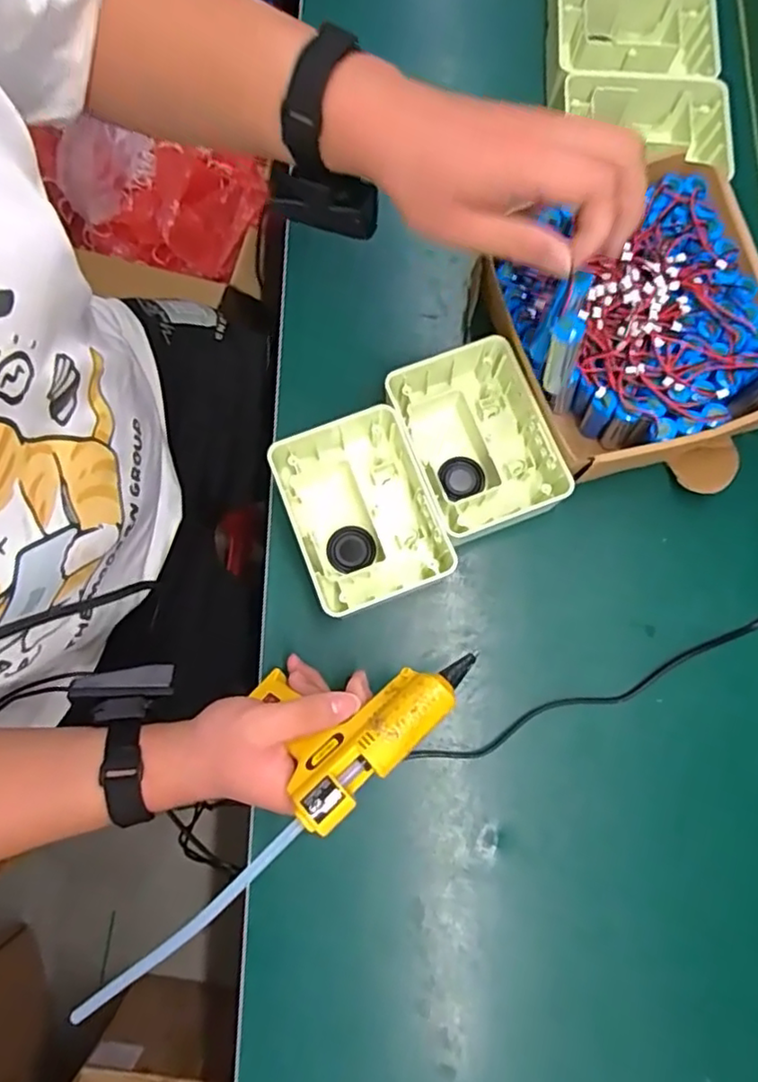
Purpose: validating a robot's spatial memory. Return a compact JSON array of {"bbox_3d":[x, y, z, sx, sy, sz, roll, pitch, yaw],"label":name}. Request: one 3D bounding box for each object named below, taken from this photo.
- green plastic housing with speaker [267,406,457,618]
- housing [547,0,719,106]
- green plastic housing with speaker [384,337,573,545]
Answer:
[{"bbox_3d":[-0.016,-0.024,0.483,0.106,0.048,0.144,-19,79,-5],"label":"green plastic housing with speaker"},{"bbox_3d":[0.233,-0.454,0.581,0.149,0.053,0.107,5,78,-1],"label":"housing"},{"bbox_3d":[0.076,-0.078,0.495,0.103,0.049,0.142,-19,79,-5],"label":"green plastic housing with speaker"}]

